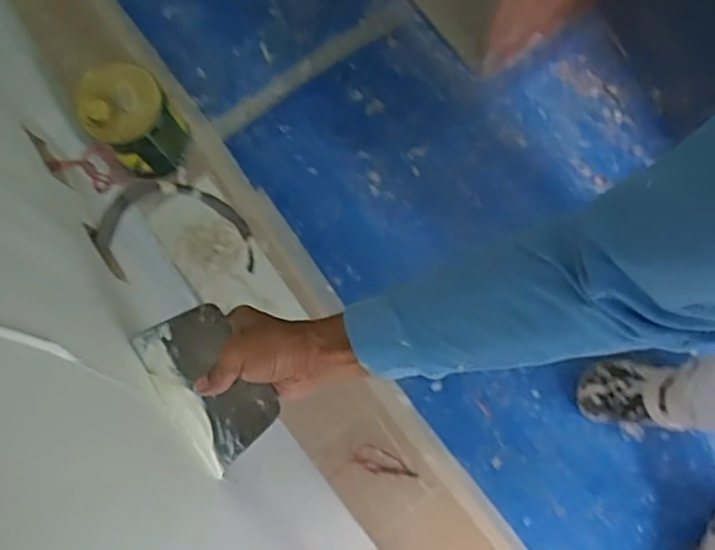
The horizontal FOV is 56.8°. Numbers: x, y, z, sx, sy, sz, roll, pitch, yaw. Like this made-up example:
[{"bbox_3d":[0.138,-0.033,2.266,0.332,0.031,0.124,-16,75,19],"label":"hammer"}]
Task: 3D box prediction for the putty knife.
[{"bbox_3d":[-0.129,0.094,0.576,0.090,0.011,0.136,-34,87,18],"label":"putty knife"}]

